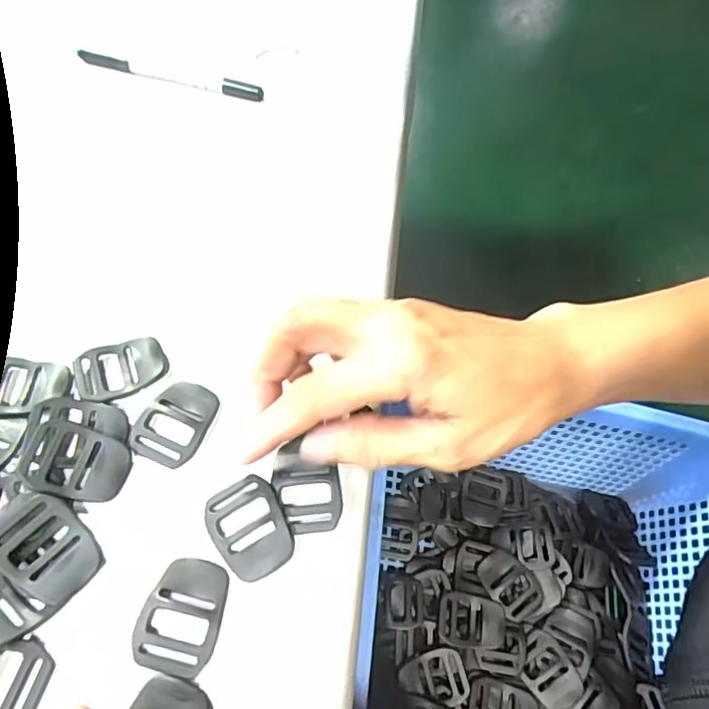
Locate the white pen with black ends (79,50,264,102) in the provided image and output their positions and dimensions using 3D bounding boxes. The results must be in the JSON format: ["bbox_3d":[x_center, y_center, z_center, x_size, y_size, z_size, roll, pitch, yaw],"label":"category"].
[{"bbox_3d":[-0.120,-0.183,0.360,0.129,0.009,0.008,14,58,5],"label":"white pen with black ends"}]

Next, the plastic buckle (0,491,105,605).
[{"bbox_3d":[-0.116,0.070,0.206,0.045,0.009,0.028,32,61,16],"label":"plastic buckle"}]

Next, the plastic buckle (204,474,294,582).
[{"bbox_3d":[-0.041,0.068,0.218,0.028,0.007,0.038,-24,63,-18],"label":"plastic buckle"}]

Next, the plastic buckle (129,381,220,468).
[{"bbox_3d":[-0.078,0.029,0.240,0.029,0.006,0.037,18,58,8],"label":"plastic buckle"}]

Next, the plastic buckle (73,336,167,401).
[{"bbox_3d":[-0.105,0.006,0.251,0.039,0.008,0.027,-20,61,-15],"label":"plastic buckle"}]

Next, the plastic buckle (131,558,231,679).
[{"bbox_3d":[-0.063,0.094,0.202,0.028,0.005,0.038,12,58,4],"label":"plastic buckle"}]

